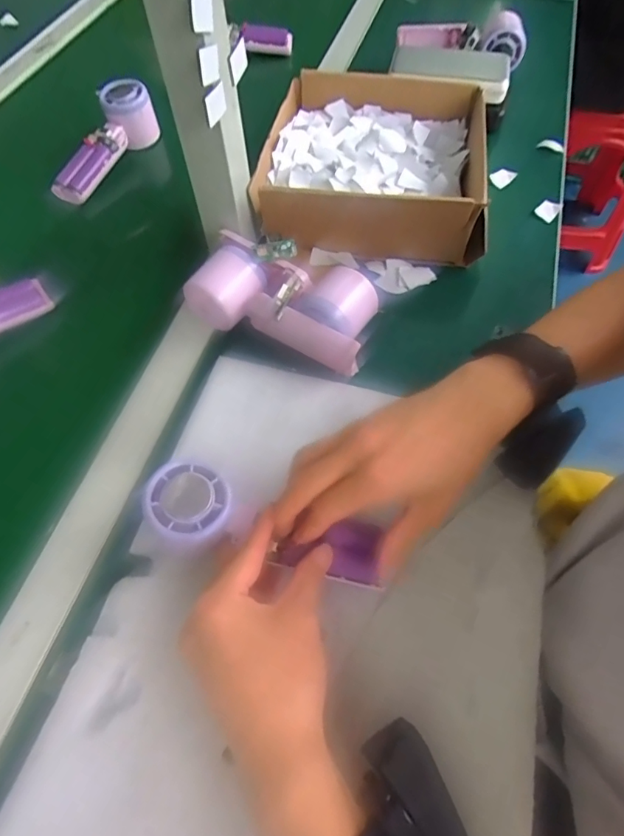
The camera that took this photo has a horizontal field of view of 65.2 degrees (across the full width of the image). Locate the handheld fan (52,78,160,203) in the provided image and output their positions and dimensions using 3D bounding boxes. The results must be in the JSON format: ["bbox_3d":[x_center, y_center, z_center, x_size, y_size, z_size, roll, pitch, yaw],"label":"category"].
[{"bbox_3d":[-0.239,-0.314,0.568,0.049,0.054,0.155,27,79,17],"label":"handheld fan"}]

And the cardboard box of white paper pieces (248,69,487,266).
[{"bbox_3d":[0.065,-0.264,0.512,0.220,0.071,0.227,6,63,4],"label":"cardboard box of white paper pieces"}]

